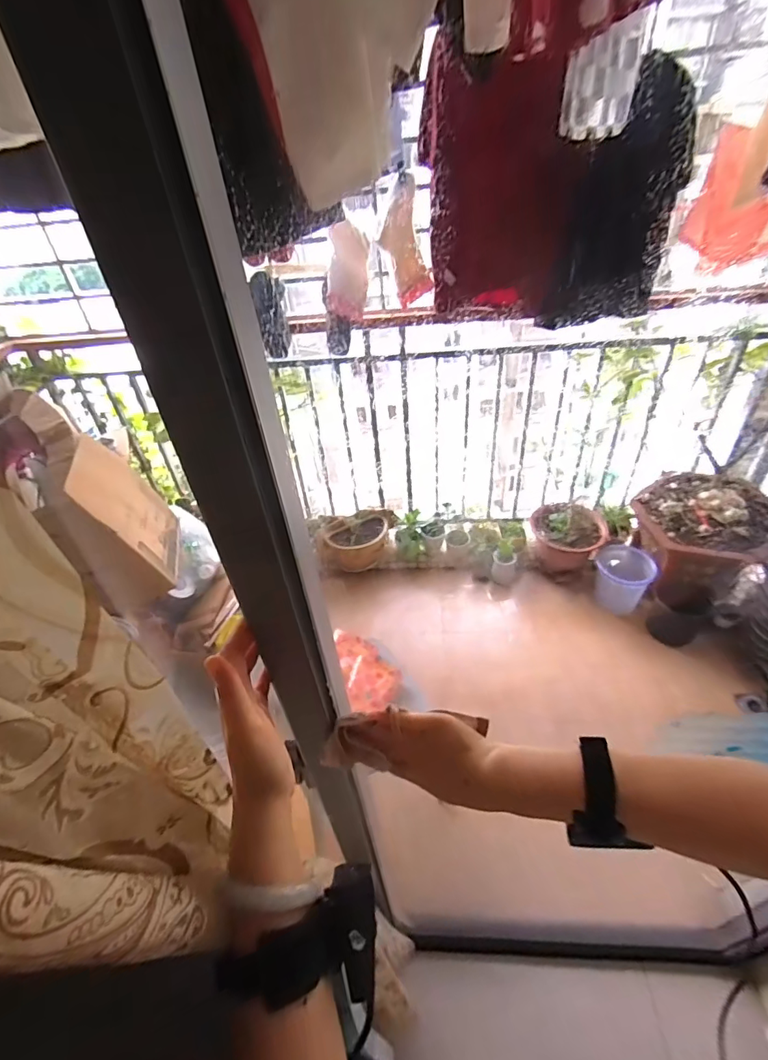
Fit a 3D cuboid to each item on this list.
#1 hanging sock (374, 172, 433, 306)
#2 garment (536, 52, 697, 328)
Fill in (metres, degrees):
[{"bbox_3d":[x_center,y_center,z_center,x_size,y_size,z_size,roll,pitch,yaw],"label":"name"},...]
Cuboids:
[{"bbox_3d":[0.070,-0.961,1.538,0.164,0.356,0.021,1,40,7],"label":"hanging sock"},{"bbox_3d":[0.720,-0.984,1.450,0.356,0.626,0.125,5,40,12],"label":"garment"}]

